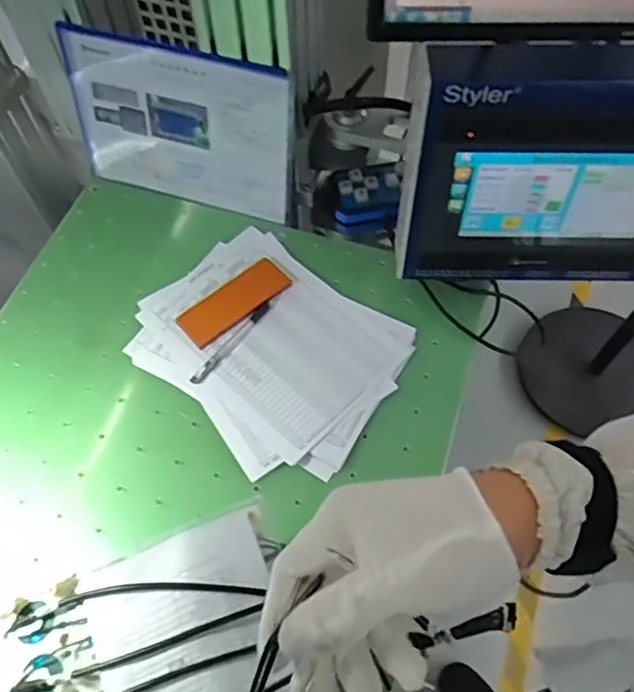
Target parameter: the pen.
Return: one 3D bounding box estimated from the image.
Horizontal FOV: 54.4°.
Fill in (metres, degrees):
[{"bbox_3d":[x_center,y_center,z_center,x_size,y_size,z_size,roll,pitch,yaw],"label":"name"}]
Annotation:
[{"bbox_3d":[-0.102,-0.012,0.782,0.014,0.011,0.159,35,67,18],"label":"pen"}]

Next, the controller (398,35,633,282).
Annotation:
[{"bbox_3d":[0.268,-0.179,0.653,0.344,0.274,0.097,1,61,1],"label":"controller"}]

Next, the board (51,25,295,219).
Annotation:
[{"bbox_3d":[-0.188,-0.294,0.835,0.306,0.231,0.019,14,51,7],"label":"board"}]

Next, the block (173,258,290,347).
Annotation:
[{"bbox_3d":[-0.109,-0.060,0.804,0.148,0.014,0.061,-35,67,-17],"label":"block"}]

